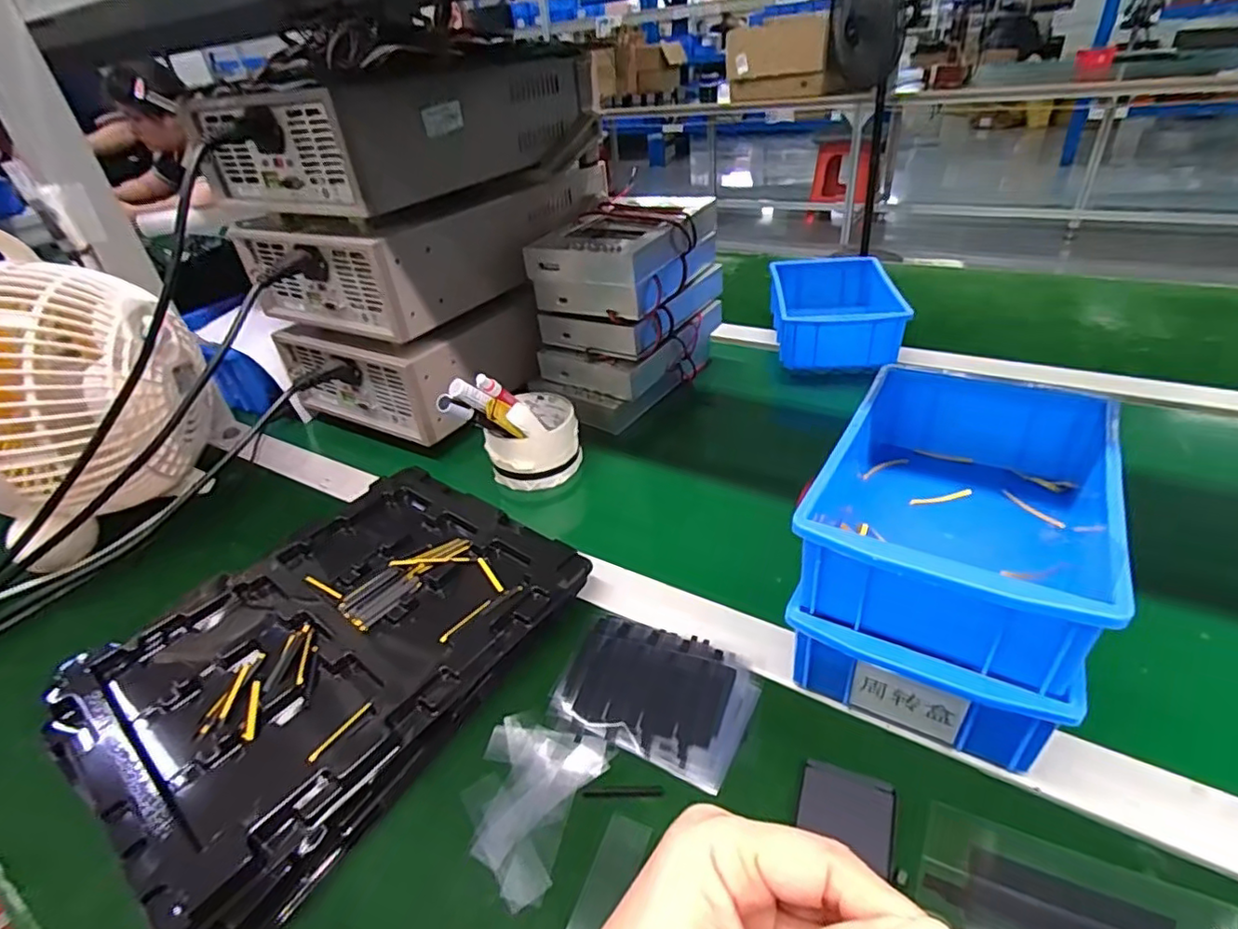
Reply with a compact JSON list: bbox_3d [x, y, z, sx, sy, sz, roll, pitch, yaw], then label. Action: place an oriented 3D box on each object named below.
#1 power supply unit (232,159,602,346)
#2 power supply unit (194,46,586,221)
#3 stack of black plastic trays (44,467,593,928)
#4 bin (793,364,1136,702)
[{"bbox_3d":[-0.180,-0.243,0.644,0.189,0.089,0.343,17,42,30],"label":"power supply unit"},{"bbox_3d":[-0.189,-0.327,0.589,0.187,0.095,0.342,17,42,30],"label":"power supply unit"},{"bbox_3d":[-0.179,0.107,0.387,0.207,0.027,0.267,19,43,32],"label":"stack of black plastic trays"},{"bbox_3d":[0.192,0.018,0.346,0.132,0.064,0.199,15,41,28],"label":"bin"}]

